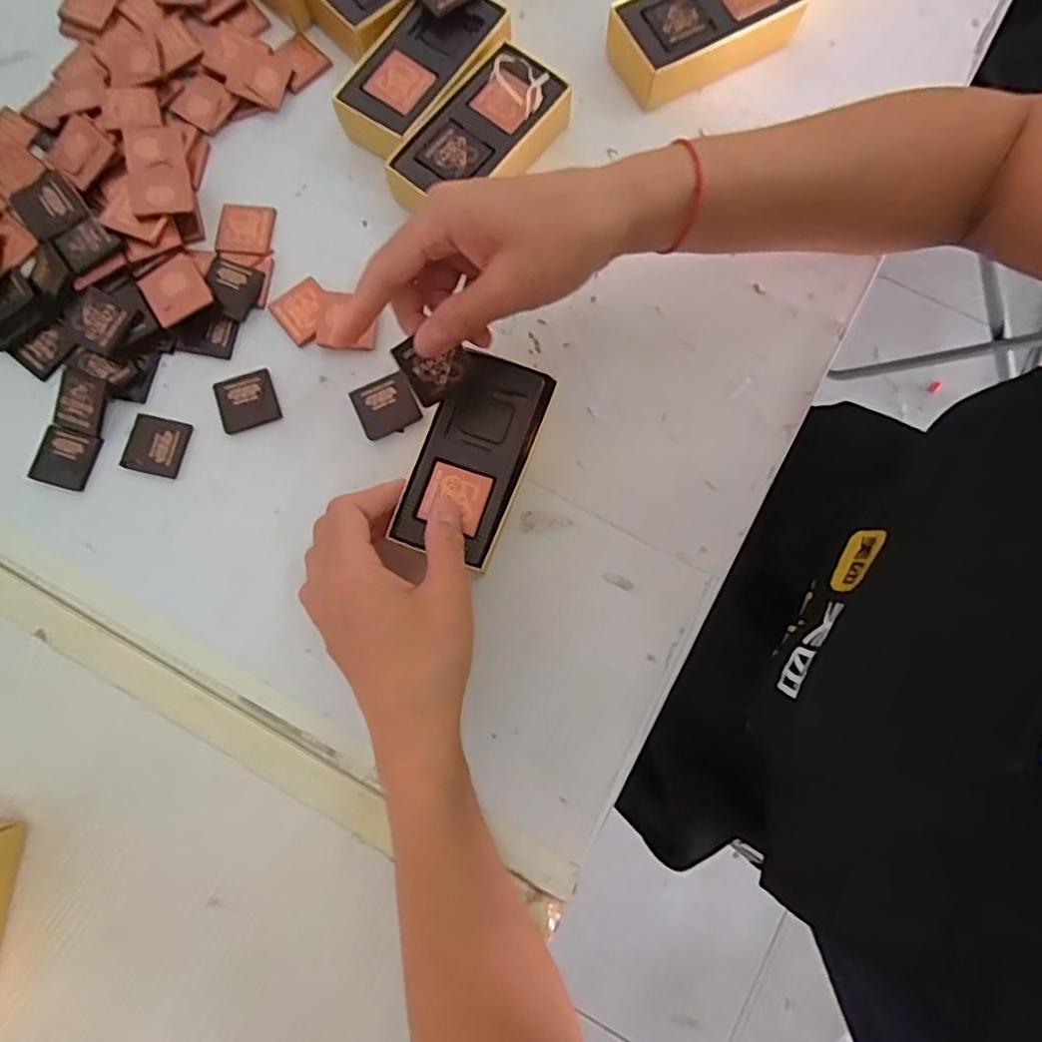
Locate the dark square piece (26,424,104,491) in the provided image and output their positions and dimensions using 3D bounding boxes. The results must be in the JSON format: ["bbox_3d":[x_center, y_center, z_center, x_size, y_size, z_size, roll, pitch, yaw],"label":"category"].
[{"bbox_3d":[-0.270,-0.037,0.373,0.035,0.006,0.033,15,79,4],"label":"dark square piece"}]

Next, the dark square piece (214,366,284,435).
[{"bbox_3d":[-0.163,-0.072,0.375,0.034,0.004,0.034,-20,79,-3],"label":"dark square piece"}]

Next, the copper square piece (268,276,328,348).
[{"bbox_3d":[-0.132,-0.129,0.384,0.034,0.004,0.034,-41,81,-7],"label":"copper square piece"}]

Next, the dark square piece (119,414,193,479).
[{"bbox_3d":[-0.215,-0.045,0.370,0.035,0.004,0.033,14,79,3],"label":"dark square piece"}]

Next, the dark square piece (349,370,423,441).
[{"bbox_3d":[-0.080,-0.068,0.375,0.035,0.006,0.033,-23,79,-4],"label":"dark square piece"}]

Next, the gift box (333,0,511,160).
[{"bbox_3d":[-0.062,-0.279,0.399,0.062,0.033,0.119,38,82,7],"label":"gift box"}]

